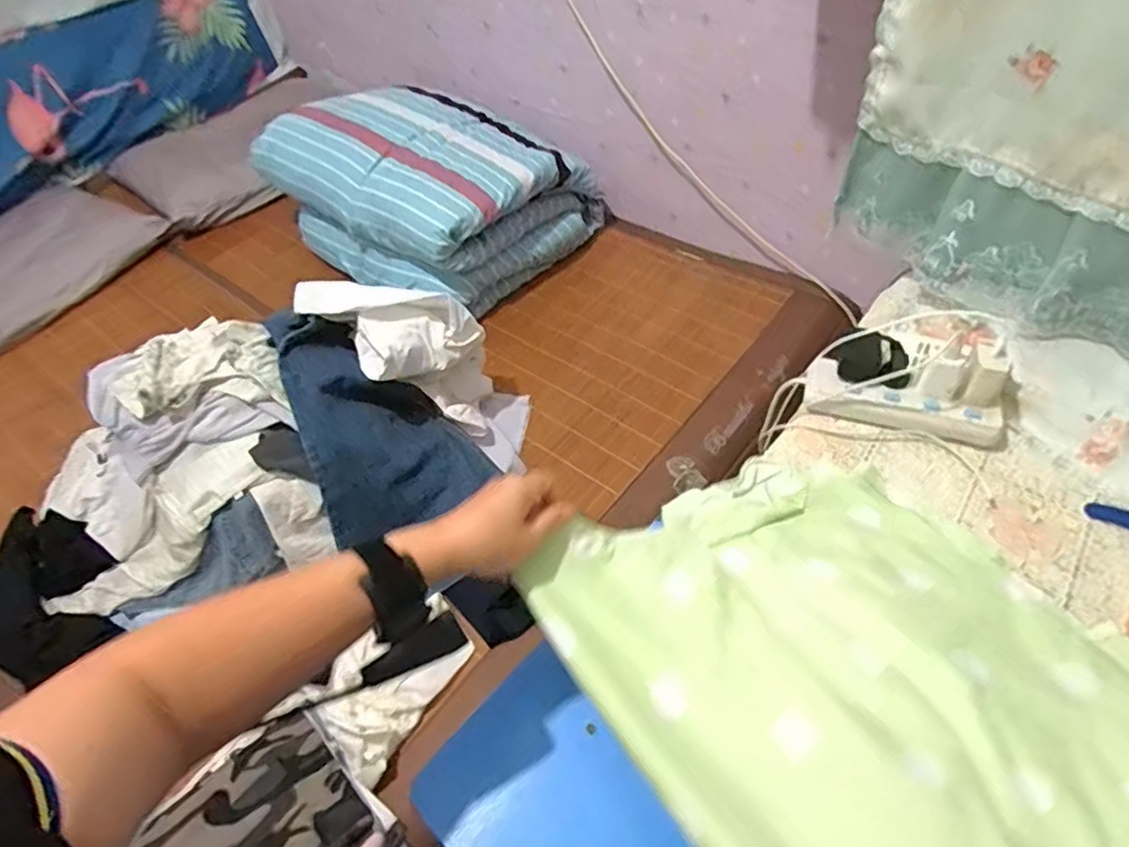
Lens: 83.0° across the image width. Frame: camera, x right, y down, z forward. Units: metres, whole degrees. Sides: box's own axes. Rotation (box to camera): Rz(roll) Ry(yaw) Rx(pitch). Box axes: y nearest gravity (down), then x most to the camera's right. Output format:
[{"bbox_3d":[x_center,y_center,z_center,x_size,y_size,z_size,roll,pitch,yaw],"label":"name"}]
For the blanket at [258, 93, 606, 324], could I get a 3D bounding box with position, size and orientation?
[{"bbox_3d":[-0.310,-0.542,1.493,0.624,0.314,0.481,27,57,23],"label":"blanket"}]

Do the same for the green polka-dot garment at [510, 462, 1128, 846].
[{"bbox_3d":[0.282,0.224,0.473,0.407,0.131,0.539,-33,56,-22],"label":"green polka-dot garment"}]

